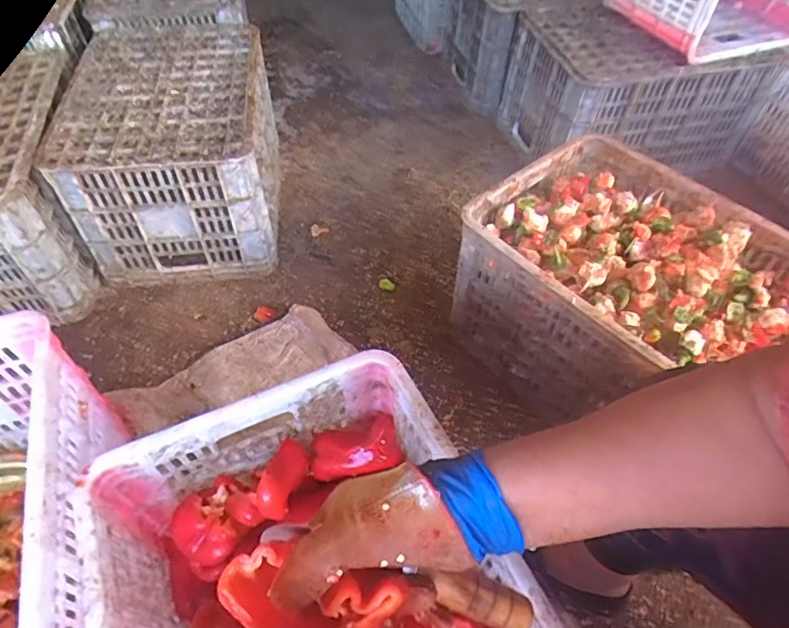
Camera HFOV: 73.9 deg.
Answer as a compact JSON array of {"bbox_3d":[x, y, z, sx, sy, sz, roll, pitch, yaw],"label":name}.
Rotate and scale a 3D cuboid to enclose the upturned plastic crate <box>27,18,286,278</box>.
[{"bbox_3d":[-0.441,-0.356,1.100,0.362,0.280,0.501,-4,52,-5],"label":"upturned plastic crate"}]

